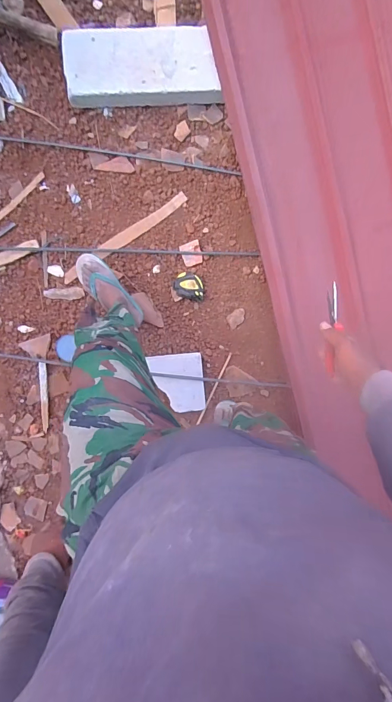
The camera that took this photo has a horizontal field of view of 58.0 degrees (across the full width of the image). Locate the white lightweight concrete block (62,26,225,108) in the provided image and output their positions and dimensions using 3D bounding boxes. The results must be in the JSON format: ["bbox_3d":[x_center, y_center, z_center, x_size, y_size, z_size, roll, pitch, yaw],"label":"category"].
[{"bbox_3d":[-0.176,-0.937,1.183,0.499,0.101,0.202,-1,94,-2],"label":"white lightweight concrete block"}]

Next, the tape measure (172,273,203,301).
[{"bbox_3d":[-0.020,-0.228,1.251,0.111,0.053,0.087,23,93,-3],"label":"tape measure"}]

